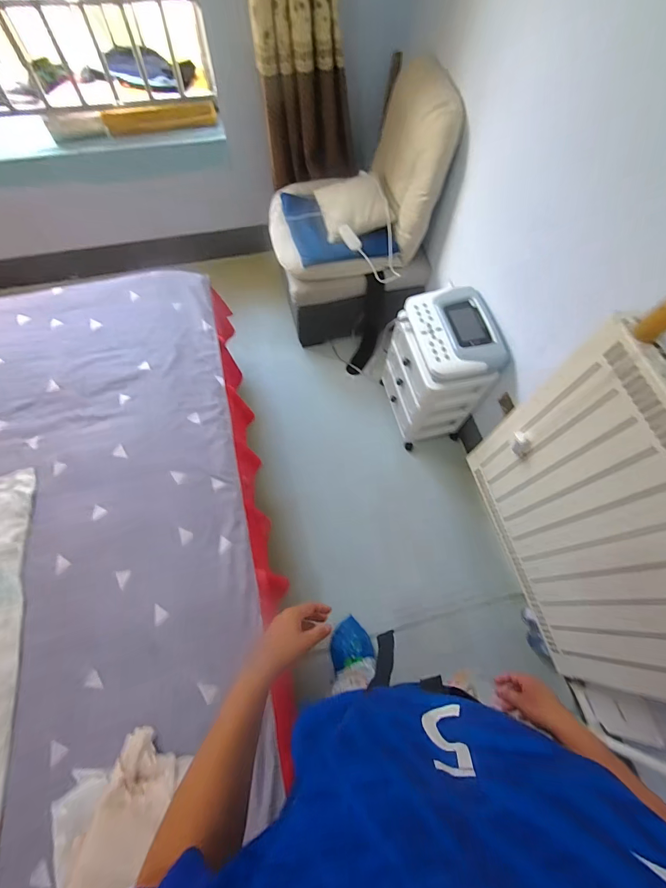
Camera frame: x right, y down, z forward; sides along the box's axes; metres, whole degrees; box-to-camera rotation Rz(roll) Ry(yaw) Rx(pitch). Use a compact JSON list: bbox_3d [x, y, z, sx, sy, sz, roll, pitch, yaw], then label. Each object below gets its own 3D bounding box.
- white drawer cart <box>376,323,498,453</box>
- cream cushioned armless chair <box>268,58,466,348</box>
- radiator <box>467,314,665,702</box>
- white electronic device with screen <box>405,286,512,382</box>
[{"bbox_3d":[0.384,-0.255,1.417,0.256,0.425,0.354,-13,67,-8],"label":"white drawer cart"},{"bbox_3d":[0.069,-0.911,1.456,0.592,0.785,0.571,-10,66,-6],"label":"cream cushioned armless chair"},{"bbox_3d":[0.632,0.214,0.869,0.058,0.702,0.726,-15,67,-8],"label":"radiator"},{"bbox_3d":[0.413,-0.368,1.208,0.269,0.112,0.336,-12,67,-7],"label":"white electronic device with screen"}]

